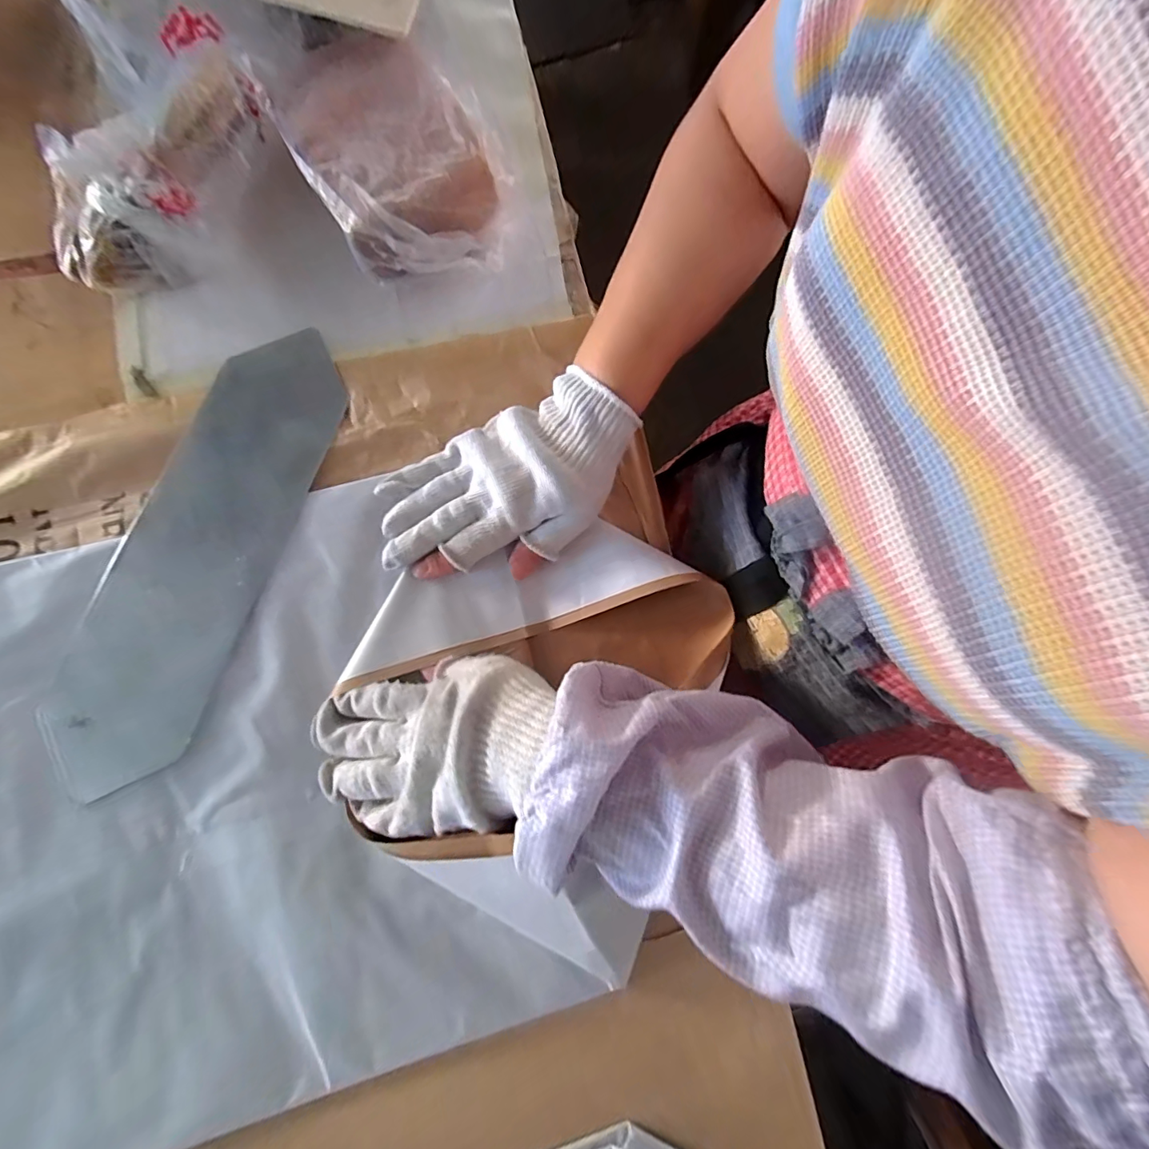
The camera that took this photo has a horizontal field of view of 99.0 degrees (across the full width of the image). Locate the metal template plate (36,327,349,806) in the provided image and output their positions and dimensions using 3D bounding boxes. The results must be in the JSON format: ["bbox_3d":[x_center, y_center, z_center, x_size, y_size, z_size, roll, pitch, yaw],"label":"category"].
[{"bbox_3d":[-0.254,-0.024,0.337,0.100,0.011,0.324,18,77,-1],"label":"metal template plate"}]

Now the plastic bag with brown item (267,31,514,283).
[{"bbox_3d":[-0.138,-0.310,0.367,0.120,0.070,0.173,-32,81,-7],"label":"plastic bag with brown item"}]

